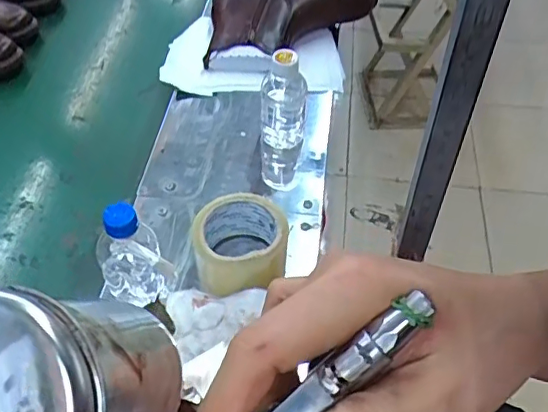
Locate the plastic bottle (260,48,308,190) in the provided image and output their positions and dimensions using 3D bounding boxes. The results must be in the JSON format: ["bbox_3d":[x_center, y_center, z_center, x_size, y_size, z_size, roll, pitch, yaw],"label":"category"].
[{"bbox_3d":[0.010,-0.115,0.809,0.071,0.206,0.069,1,52,4],"label":"plastic bottle"}]

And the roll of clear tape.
[{"bbox_3d":[-0.036,0.045,0.634,0.099,0.083,0.099,-2,52,2],"label":"roll of clear tape"}]

